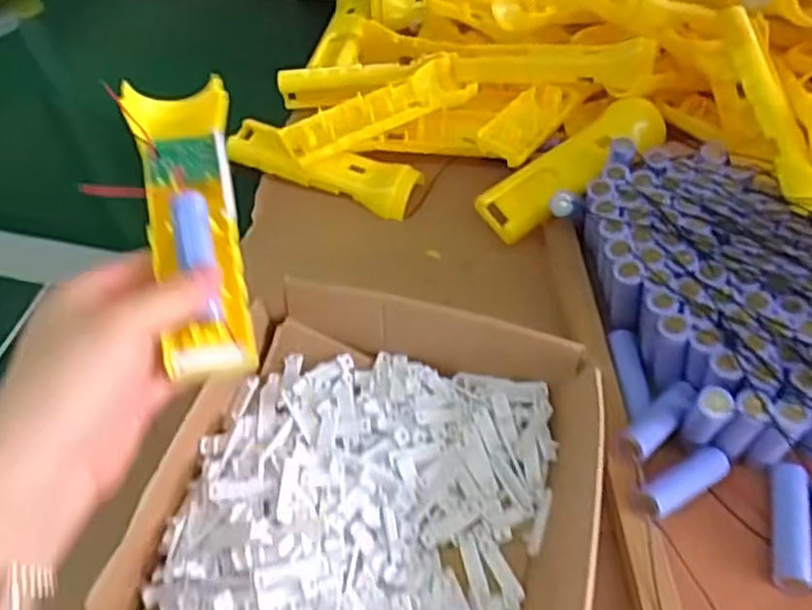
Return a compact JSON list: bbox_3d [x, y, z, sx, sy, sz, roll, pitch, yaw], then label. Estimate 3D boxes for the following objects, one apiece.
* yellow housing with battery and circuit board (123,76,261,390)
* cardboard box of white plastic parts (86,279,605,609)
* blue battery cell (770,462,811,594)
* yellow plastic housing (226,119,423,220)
[{"bbox_3d":[-0.108,-0.042,0.375,0.048,0.018,0.160,-12,77,-5],"label":"yellow housing with battery and circuit board"},{"bbox_3d":[-0.019,0.108,0.404,0.241,0.060,0.226,12,54,13],"label":"cardboard box of white plastic parts"},{"bbox_3d":[0.207,0.120,0.392,0.018,0.019,0.068,11,54,12],"label":"blue battery cell"},{"bbox_3d":[-0.069,-0.114,0.598,0.159,0.032,0.037,17,55,16],"label":"yellow plastic housing"}]

